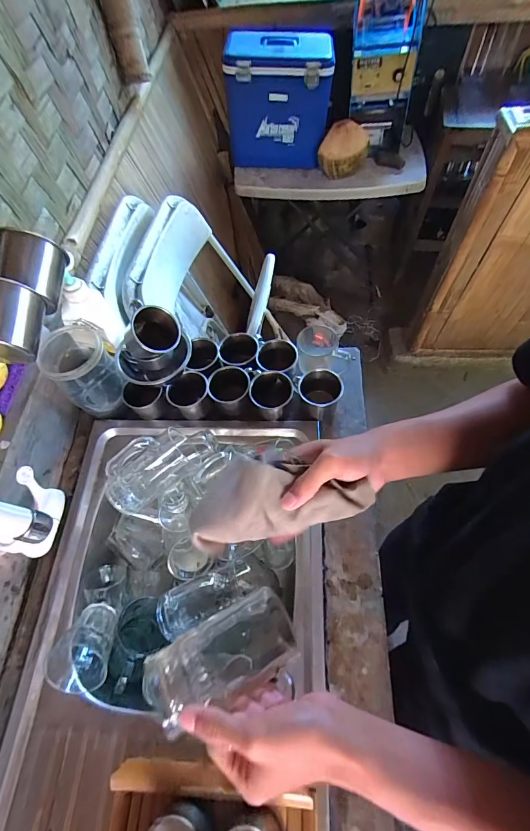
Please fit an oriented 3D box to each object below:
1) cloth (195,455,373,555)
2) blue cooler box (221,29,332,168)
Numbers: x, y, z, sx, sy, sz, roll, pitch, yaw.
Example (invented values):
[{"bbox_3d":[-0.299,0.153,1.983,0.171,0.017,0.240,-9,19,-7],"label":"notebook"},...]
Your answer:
[{"bbox_3d":[0.012,0.081,0.369,0.179,0.060,0.075,-8,61,6],"label":"cloth"},{"bbox_3d":[0.050,-1.127,1.357,0.367,0.374,0.207,-3,61,2],"label":"blue cooler box"}]

